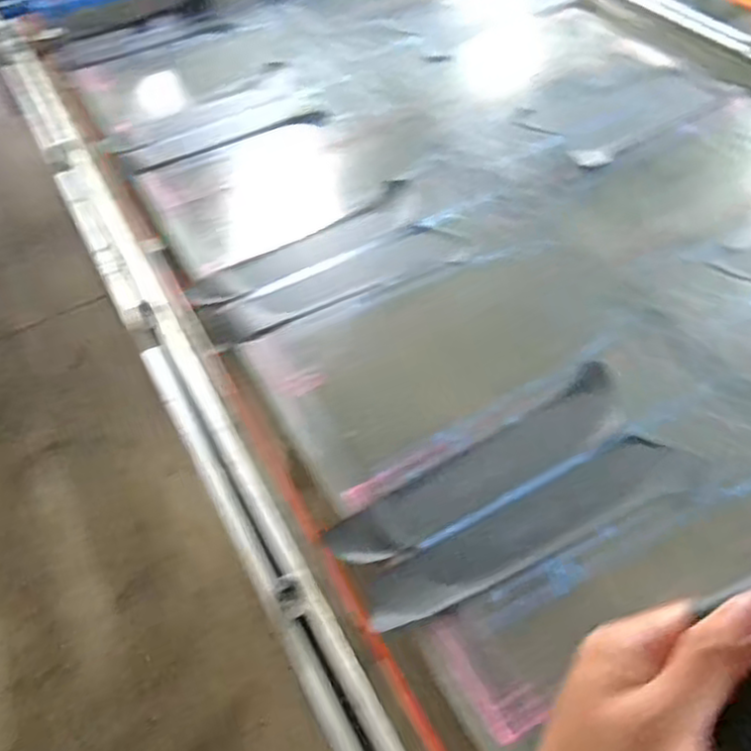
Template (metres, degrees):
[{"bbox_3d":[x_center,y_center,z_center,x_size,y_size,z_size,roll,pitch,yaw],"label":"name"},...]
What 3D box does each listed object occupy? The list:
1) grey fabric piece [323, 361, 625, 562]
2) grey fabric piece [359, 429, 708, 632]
[{"bbox_3d":[0.136,0.109,0.839,0.395,0.028,0.088,-27,52,-17],"label":"grey fabric piece"},{"bbox_3d":[0.180,0.166,0.795,0.408,0.019,0.077,-22,51,-13],"label":"grey fabric piece"}]

